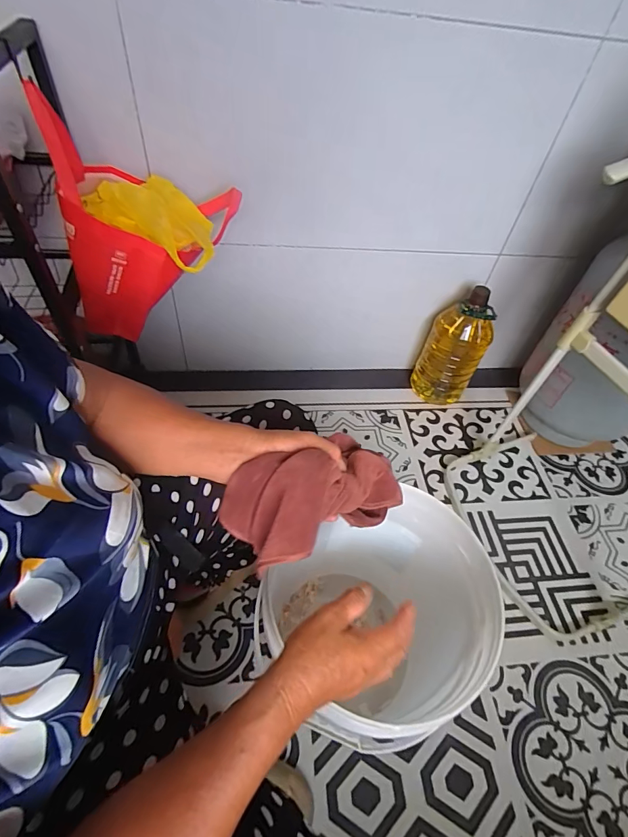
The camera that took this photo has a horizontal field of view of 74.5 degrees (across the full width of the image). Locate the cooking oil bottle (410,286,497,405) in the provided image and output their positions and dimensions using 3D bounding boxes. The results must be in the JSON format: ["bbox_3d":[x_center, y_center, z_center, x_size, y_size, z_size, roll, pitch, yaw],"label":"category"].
[{"bbox_3d":[0.386,-0.199,1.131,0.155,0.347,0.126,23,52,12],"label":"cooking oil bottle"}]

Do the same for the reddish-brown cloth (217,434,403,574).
[{"bbox_3d":[0.014,0.087,0.465,0.208,0.089,0.108,1,44,-44],"label":"reddish-brown cloth"}]

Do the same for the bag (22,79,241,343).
[{"bbox_3d":[-0.274,-0.323,0.708,0.256,0.328,0.174,4,51,-3],"label":"bag"}]

